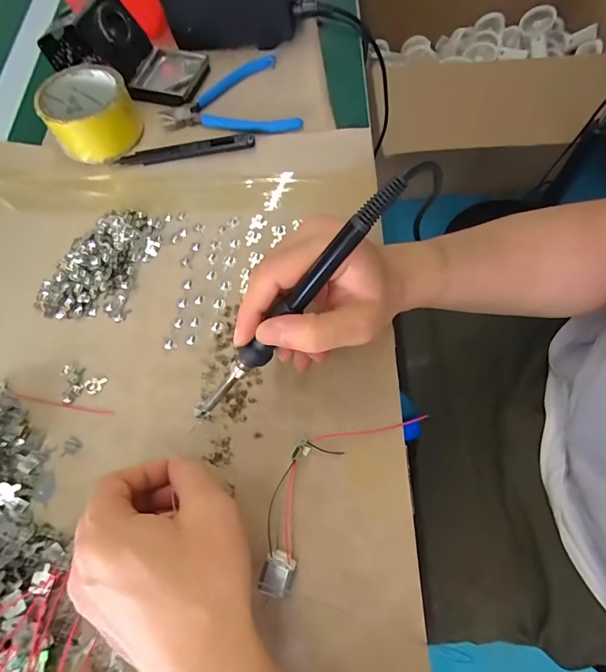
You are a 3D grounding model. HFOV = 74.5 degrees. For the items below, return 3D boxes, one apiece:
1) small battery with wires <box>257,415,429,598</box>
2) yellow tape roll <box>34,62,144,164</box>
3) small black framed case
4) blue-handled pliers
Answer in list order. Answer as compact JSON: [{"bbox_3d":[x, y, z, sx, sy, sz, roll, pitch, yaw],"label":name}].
[{"bbox_3d":[0.016,0.096,0.274,0.056,0.012,0.155,38,74,16],"label":"small battery with wires"},{"bbox_3d":[-0.213,-0.224,0.399,0.081,0.041,0.087,-1,68,3],"label":"yellow tape roll"},{"bbox_3d":[-0.147,-0.291,0.439,0.073,0.010,0.085,11,69,7],"label":"small black framed case"},{"bbox_3d":[-0.082,-0.245,0.419,0.134,0.006,0.114,-18,68,-4],"label":"blue-handled pliers"}]

